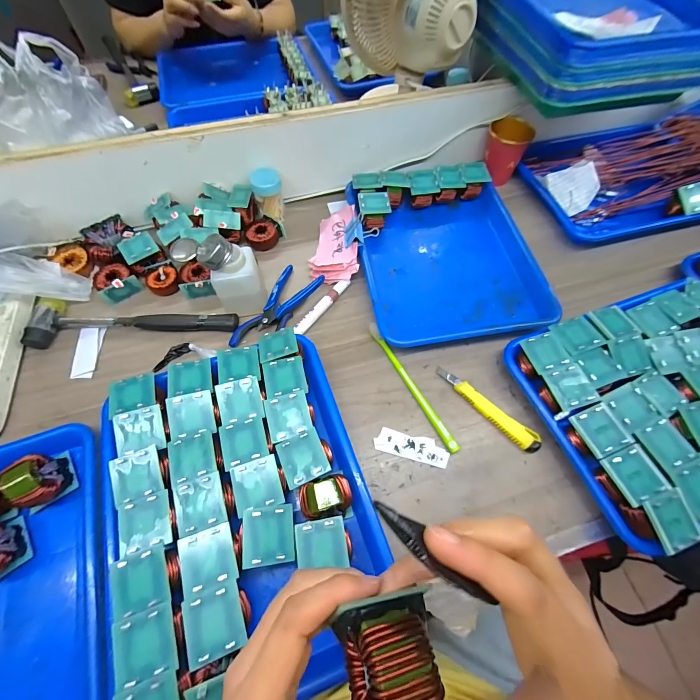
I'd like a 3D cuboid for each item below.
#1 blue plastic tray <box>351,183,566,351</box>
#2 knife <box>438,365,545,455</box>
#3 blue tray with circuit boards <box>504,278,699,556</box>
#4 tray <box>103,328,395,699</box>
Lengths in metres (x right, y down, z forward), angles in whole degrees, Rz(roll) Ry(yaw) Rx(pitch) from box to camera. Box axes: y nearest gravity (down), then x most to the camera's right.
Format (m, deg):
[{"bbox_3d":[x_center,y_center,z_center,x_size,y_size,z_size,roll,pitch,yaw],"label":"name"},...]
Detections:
[{"bbox_3d":[0.142,-0.136,0.499,0.245,0.042,0.276,-8,60,-5],"label":"blue plastic tray"},{"bbox_3d":[0.162,0.067,0.401,0.021,0.011,0.136,-40,68,-21],"label":"knife"},{"bbox_3d":[0.378,0.046,0.389,0.328,0.050,0.240,-18,62,-10],"label":"blue tray with circuit boards"},{"bbox_3d":[-0.108,0.143,0.338,0.240,0.055,0.312,-18,62,-11],"label":"tray"}]

